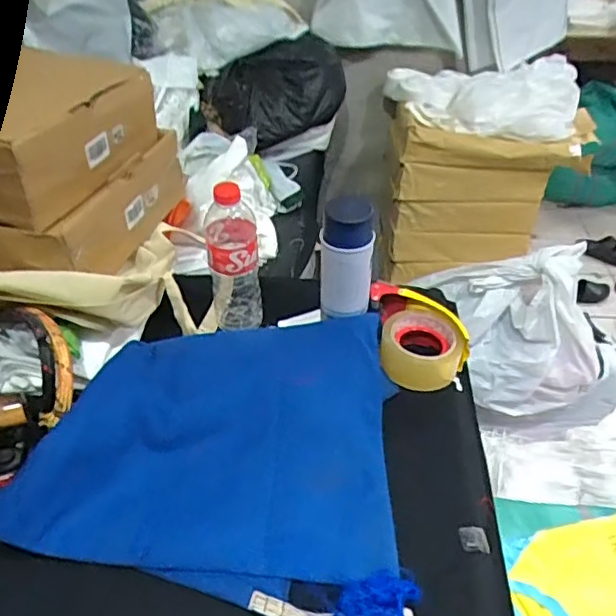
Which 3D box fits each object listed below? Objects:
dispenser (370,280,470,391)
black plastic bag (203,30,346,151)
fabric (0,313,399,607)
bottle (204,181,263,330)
[{"bbox_3d":[0.147,0.036,0.797,0.114,0.067,0.133,-1,38,-3],"label":"dispenser"},{"bbox_3d":[-0.051,-0.510,1.421,0.205,0.153,0.369,23,43,26],"label":"black plastic bag"},{"bbox_3d":[-0.097,0.131,0.668,0.376,0.060,0.344,4,38,4],"label":"fabric"},{"bbox_3d":[-0.096,-0.065,0.781,0.062,0.213,0.074,-6,38,-8],"label":"bottle"}]

